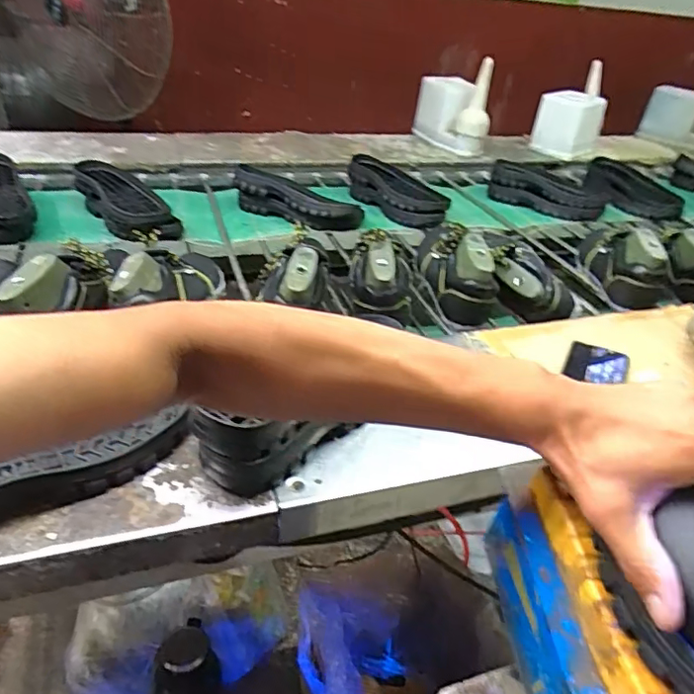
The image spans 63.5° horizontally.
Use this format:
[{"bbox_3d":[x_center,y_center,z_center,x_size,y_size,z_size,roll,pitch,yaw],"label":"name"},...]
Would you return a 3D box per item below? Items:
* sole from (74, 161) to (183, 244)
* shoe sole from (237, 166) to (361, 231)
[{"bbox_3d":[-0.444,-0.291,1.102,0.108,0.061,0.320,-25,46,-37],"label":"sole"},{"bbox_3d":[-0.111,-0.316,1.201,0.278,0.069,0.100,19,37,16],"label":"shoe sole"}]

